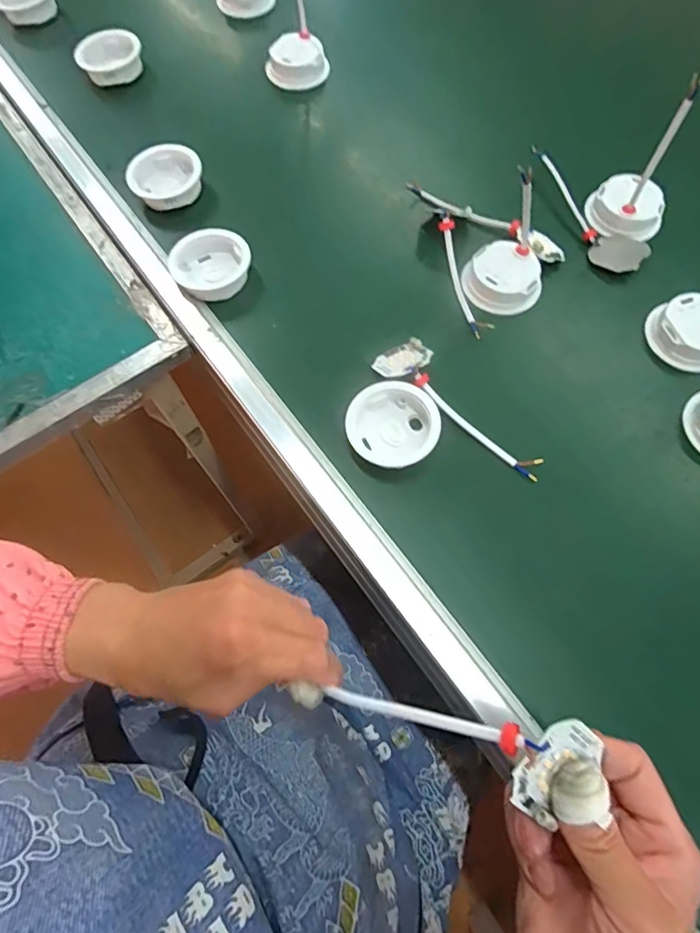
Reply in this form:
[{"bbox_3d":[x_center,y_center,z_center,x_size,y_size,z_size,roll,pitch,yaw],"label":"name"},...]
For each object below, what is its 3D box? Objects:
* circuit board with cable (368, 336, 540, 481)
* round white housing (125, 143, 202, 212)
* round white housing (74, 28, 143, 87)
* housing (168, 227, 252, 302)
[{"bbox_3d":[0.085,-0.047,0.413,0.045,0.025,0.159,-39,73,-13],"label":"circuit board with cable"},{"bbox_3d":[-0.184,-0.288,0.516,0.071,0.031,0.066,0,68,1],"label":"round white housing"},{"bbox_3d":[-0.275,-0.465,0.581,0.061,0.028,0.065,0,68,1],"label":"round white housing"},{"bbox_3d":[-0.127,-0.184,0.475,0.070,0.031,0.064,0,68,1],"label":"housing"}]

